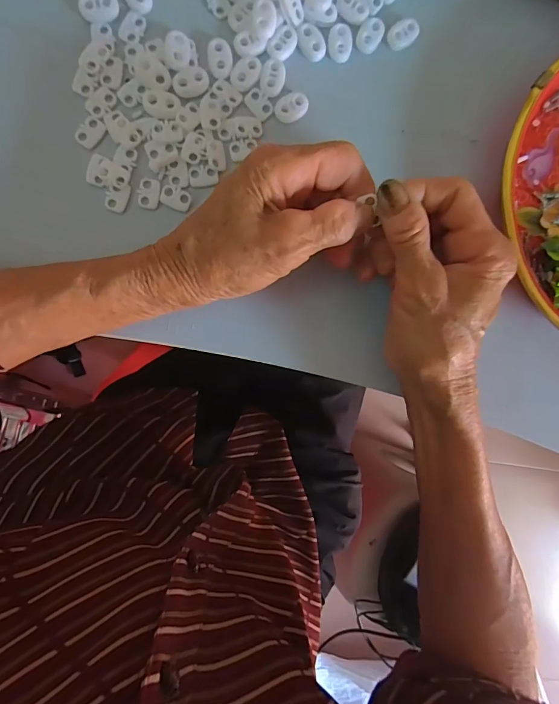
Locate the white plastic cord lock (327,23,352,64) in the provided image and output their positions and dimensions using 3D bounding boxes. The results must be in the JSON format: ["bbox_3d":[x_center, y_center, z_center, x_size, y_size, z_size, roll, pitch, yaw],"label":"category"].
[{"bbox_3d":[0.039,-0.197,0.249,0.015,0.004,0.022,6,93,-8],"label":"white plastic cord lock"}]

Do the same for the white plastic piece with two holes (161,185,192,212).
[{"bbox_3d":[-0.064,-0.095,0.243,0.018,0.004,0.012,16,91,-8],"label":"white plastic piece with two holes"}]

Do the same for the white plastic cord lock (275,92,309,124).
[{"bbox_3d":[0.008,-0.155,0.249,0.022,0.004,0.015,-40,98,-4],"label":"white plastic cord lock"}]

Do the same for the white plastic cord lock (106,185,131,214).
[{"bbox_3d":[-0.098,-0.093,0.237,0.013,0.004,0.017,9,92,-8],"label":"white plastic cord lock"}]

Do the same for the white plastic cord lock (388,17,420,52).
[{"bbox_3d":[0.080,-0.206,0.254,0.022,0.004,0.016,-37,97,-4],"label":"white plastic cord lock"}]

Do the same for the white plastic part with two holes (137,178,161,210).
[{"bbox_3d":[-0.080,-0.097,0.239,0.013,0.004,0.018,8,92,-8],"label":"white plastic part with two holes"}]

